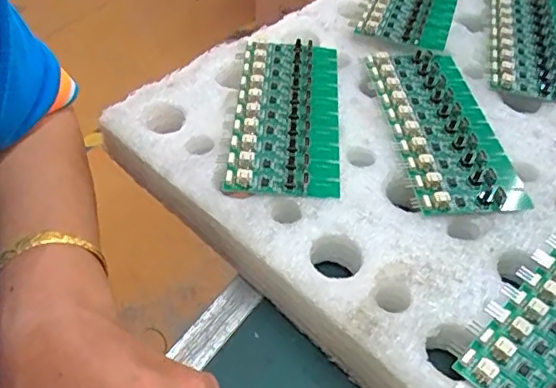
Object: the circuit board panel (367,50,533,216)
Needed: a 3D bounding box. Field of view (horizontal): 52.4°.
[{"bbox_3d":[0.097,-0.045,0.341,0.062,0.007,0.135,-6,48,-8],"label":"circuit board panel"}]

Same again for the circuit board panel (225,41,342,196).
[{"bbox_3d":[0.005,-0.053,0.344,0.061,0.007,0.134,4,48,1],"label":"circuit board panel"}]

